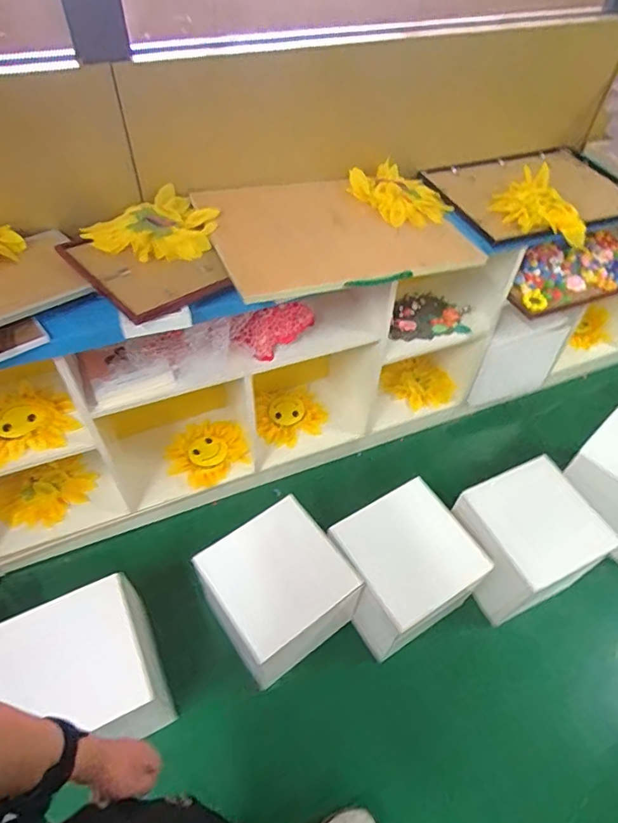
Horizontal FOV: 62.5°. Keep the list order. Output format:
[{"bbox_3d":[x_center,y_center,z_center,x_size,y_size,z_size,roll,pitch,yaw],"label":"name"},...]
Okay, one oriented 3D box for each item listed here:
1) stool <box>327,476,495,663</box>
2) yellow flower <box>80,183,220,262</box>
[{"bbox_3d":[0.246,0.433,1.394,0.296,0.348,0.297,-23,56,-20],"label":"stool"},{"bbox_3d":[-0.345,-0.420,1.178,0.264,0.058,0.245,1,51,-2],"label":"yellow flower"}]

